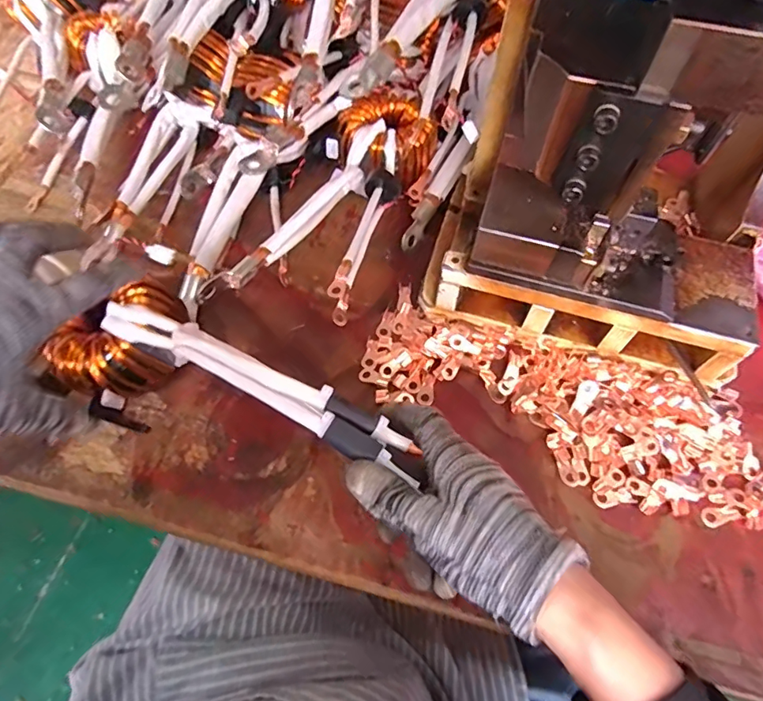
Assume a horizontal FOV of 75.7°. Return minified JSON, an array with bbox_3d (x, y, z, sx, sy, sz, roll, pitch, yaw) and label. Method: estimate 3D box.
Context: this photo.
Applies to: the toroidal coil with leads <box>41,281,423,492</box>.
[{"bbox_3d":[-0.094,0.024,0.300,0.231,0.050,0.083,21,68,11],"label":"toroidal coil with leads"}]

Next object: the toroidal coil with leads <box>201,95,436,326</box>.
[{"bbox_3d":[-0.029,-0.108,0.389,0.103,0.059,0.226,30,67,15],"label":"toroidal coil with leads"}]

